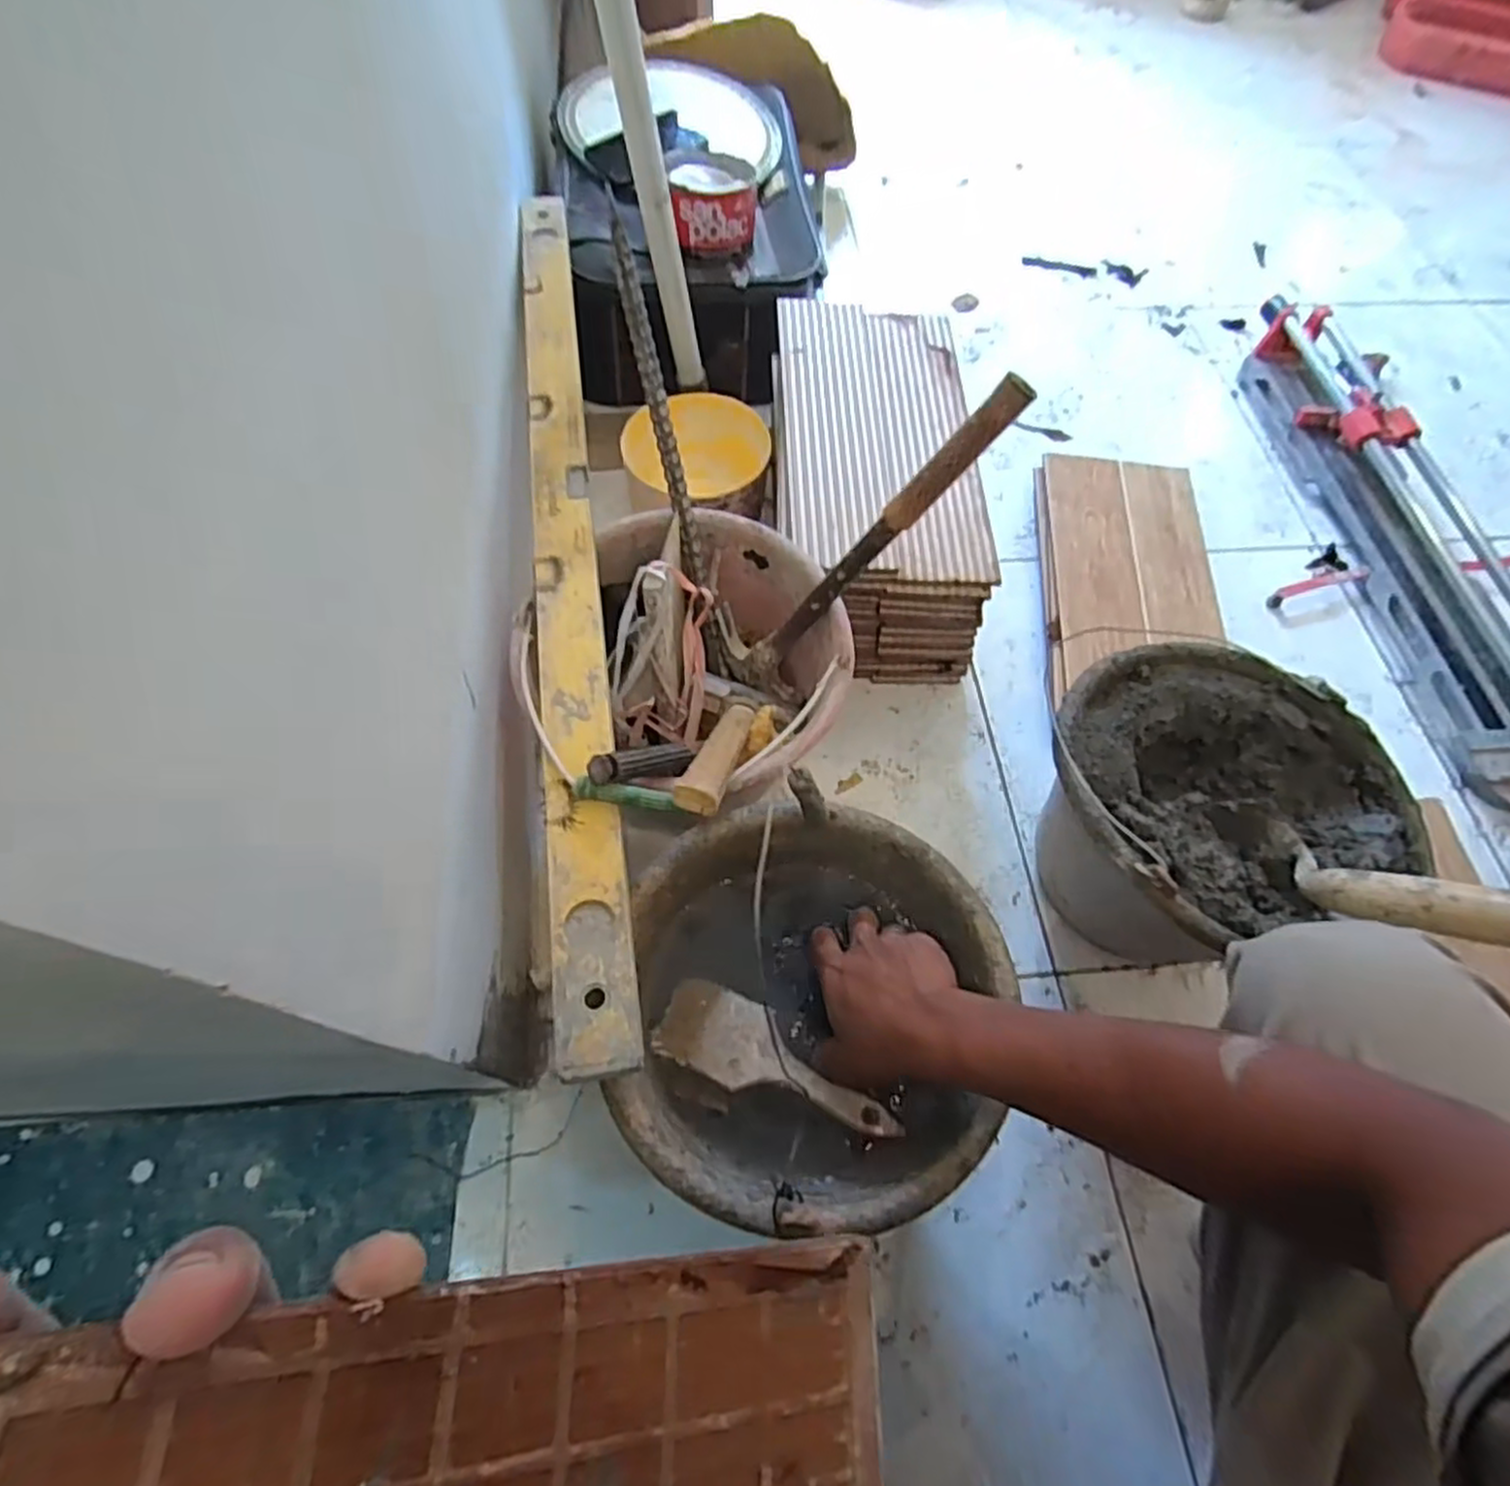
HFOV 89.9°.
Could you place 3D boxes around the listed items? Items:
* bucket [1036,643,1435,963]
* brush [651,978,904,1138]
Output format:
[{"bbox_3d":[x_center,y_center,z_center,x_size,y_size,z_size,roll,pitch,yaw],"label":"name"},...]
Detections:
[{"bbox_3d":[0.369,0.059,0.675,0.255,0.213,0.232,-13,63,-9],"label":"bucket"},{"bbox_3d":[0.018,0.229,0.544,0.178,0.009,0.060,23,63,10],"label":"brush"}]

